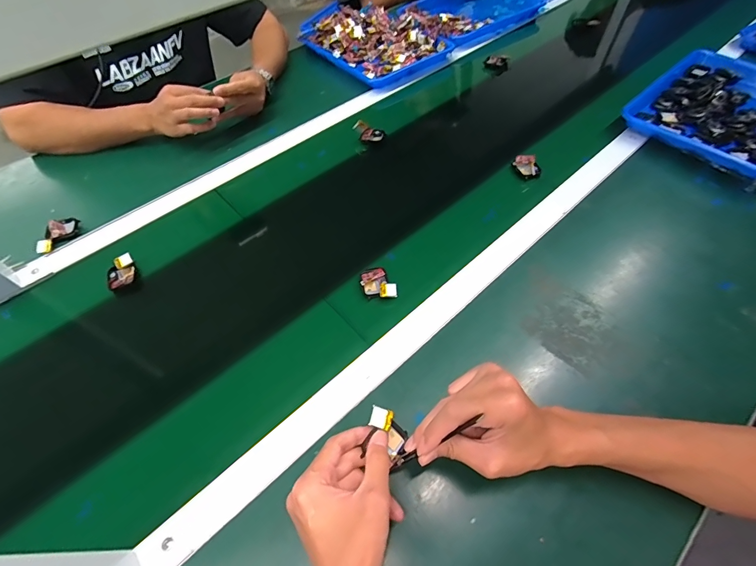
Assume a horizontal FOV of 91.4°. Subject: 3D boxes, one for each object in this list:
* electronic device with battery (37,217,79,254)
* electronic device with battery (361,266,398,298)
[{"bbox_3d":[-0.490,-0.075,0.562,0.029,0.024,0.067,29,61,21],"label":"electronic device with battery"},{"bbox_3d":[0.001,0.002,0.497,0.042,0.017,0.055,-12,55,-6],"label":"electronic device with battery"}]

